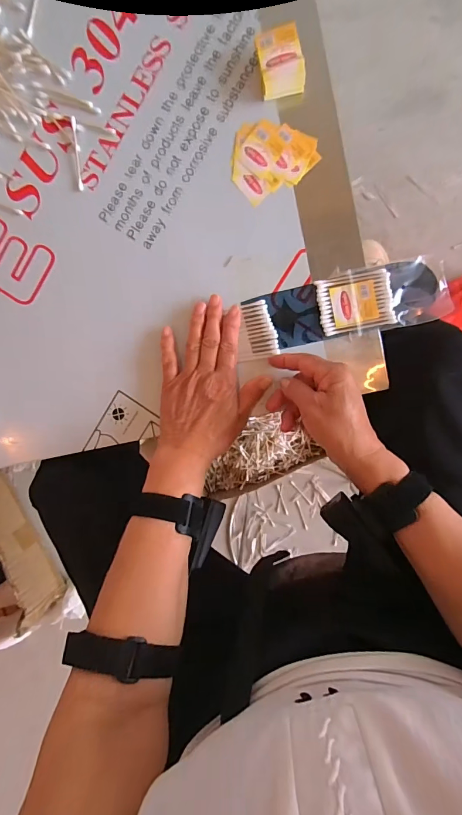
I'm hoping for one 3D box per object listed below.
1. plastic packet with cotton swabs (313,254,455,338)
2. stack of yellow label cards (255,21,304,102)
[{"bbox_3d":[0.154,-0.112,0.379,0.124,0.011,0.065,-9,94,6],"label":"plastic packet with cotton swabs"},{"bbox_3d":[0.048,-0.336,0.363,0.042,0.025,0.053,-11,94,6],"label":"stack of yellow label cards"}]

